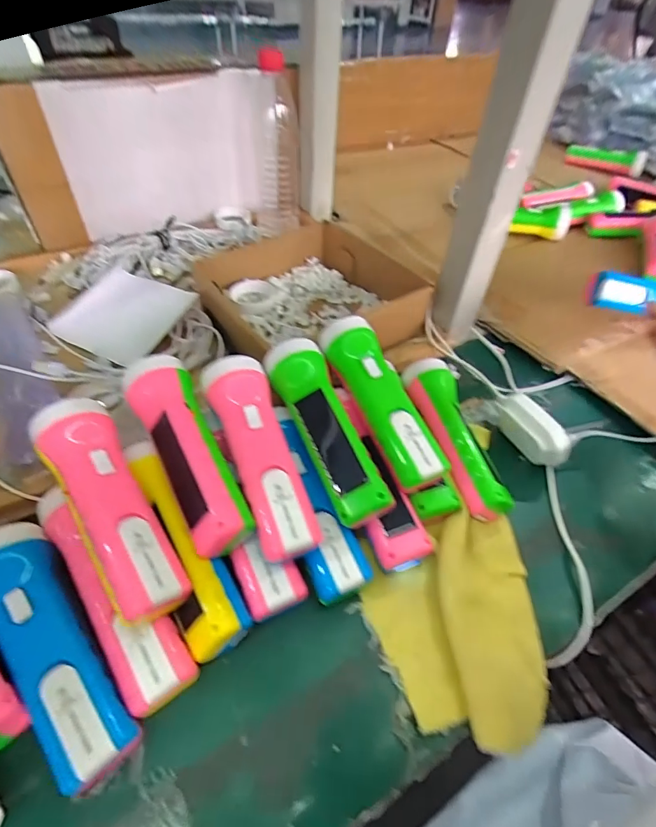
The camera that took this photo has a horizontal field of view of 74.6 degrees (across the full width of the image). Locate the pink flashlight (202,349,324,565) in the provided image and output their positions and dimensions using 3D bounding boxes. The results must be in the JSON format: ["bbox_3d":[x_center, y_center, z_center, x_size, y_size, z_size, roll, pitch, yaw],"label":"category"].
[{"bbox_3d":[-0.050,0.032,0.331,0.046,0.043,0.157,-15,61,-23],"label":"pink flashlight"}]

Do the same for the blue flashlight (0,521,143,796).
[{"bbox_3d":[-0.176,0.145,0.276,0.166,0.048,0.052,38,55,25],"label":"blue flashlight"}]

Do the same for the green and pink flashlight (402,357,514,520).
[{"bbox_3d":[0.120,0.022,0.408,0.051,0.045,0.163,-10,53,-16],"label":"green and pink flashlight"}]

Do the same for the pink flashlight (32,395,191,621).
[{"bbox_3d":[-0.149,0.064,0.296,0.048,0.050,0.164,-28,59,-27],"label":"pink flashlight"}]

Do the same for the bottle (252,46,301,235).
[{"bbox_3d":[-0.076,-0.386,0.623,0.069,0.203,0.079,2,47,-3],"label":"bottle"}]

